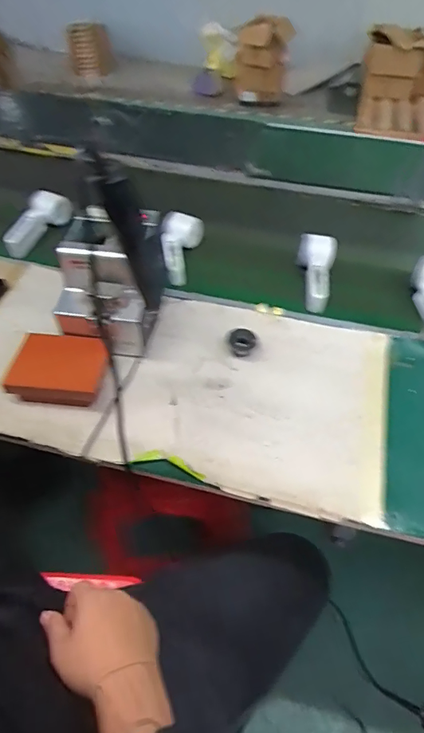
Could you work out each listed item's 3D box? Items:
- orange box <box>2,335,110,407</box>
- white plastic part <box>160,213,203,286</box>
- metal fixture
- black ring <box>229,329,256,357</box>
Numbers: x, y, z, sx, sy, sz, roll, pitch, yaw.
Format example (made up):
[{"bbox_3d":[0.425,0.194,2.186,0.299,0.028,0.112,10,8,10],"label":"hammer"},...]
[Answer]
[{"bbox_3d":[-0.217,0.002,0.687,0.132,0.036,0.104,5,48,2],"label":"orange box"},{"bbox_3d":[-0.061,-0.221,0.895,0.073,0.061,0.164,5,60,2],"label":"white plastic part"},{"bbox_3d":[-0.162,-0.093,0.701,0.134,0.136,0.079,13,49,9],"label":"metal fixture"},{"bbox_3d":[0.046,-0.040,0.731,0.038,0.018,0.046,-10,49,-11],"label":"black ring"}]

